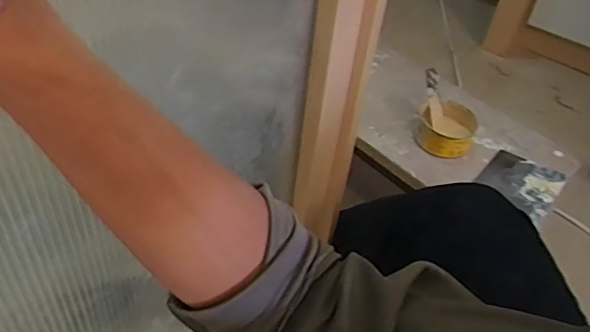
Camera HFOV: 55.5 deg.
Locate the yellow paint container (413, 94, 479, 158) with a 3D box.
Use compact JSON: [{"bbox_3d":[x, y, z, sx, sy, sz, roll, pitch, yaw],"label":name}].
[{"bbox_3d":[0.232,-0.057,0.865,0.089,0.044,0.096,20,46,13],"label":"yellow paint container"}]

